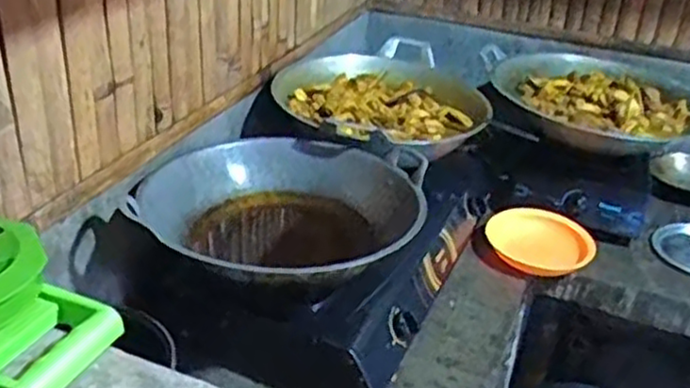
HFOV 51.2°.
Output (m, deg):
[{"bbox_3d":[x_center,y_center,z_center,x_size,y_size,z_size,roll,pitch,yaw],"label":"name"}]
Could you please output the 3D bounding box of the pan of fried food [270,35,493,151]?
[{"bbox_3d":[0.075,-0.194,1.456,0.388,0.103,0.382,-14,34,-29],"label":"pan of fried food"}]

